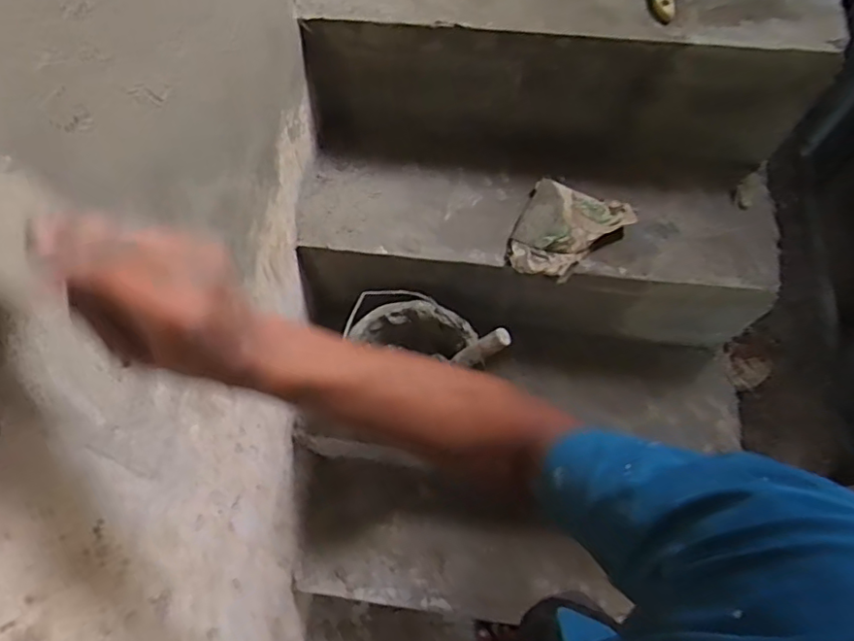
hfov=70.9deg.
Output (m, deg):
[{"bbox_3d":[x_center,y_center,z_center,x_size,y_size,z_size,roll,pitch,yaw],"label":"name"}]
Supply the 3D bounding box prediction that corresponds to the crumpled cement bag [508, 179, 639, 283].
[{"bbox_3d":[0.247,-0.150,1.042,0.184,0.041,0.184,20,65,12],"label":"crumpled cement bag"}]

